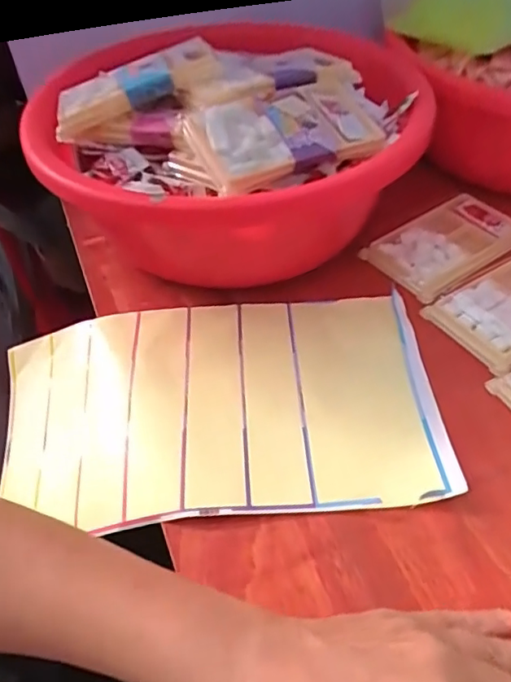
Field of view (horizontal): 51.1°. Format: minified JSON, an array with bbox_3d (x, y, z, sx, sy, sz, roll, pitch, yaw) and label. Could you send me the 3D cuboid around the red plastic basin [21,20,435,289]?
[{"bbox_3d":[-0.021,-0.149,0.463,0.281,0.136,0.281,-2,48,2],"label":"red plastic basin"}]

